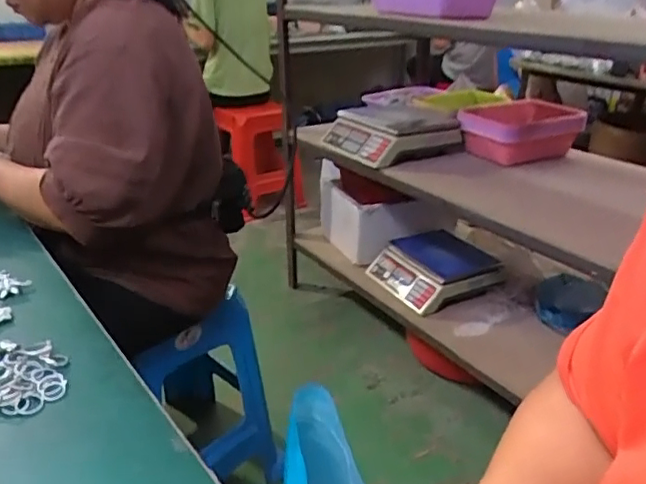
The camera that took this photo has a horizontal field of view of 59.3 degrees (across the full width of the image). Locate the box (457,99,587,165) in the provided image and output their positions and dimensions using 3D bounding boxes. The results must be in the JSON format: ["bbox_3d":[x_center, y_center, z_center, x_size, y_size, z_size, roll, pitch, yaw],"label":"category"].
[{"bbox_3d":[0.447,-0.267,1.336,0.261,0.111,0.179,-12,28,-24],"label":"box"}]

